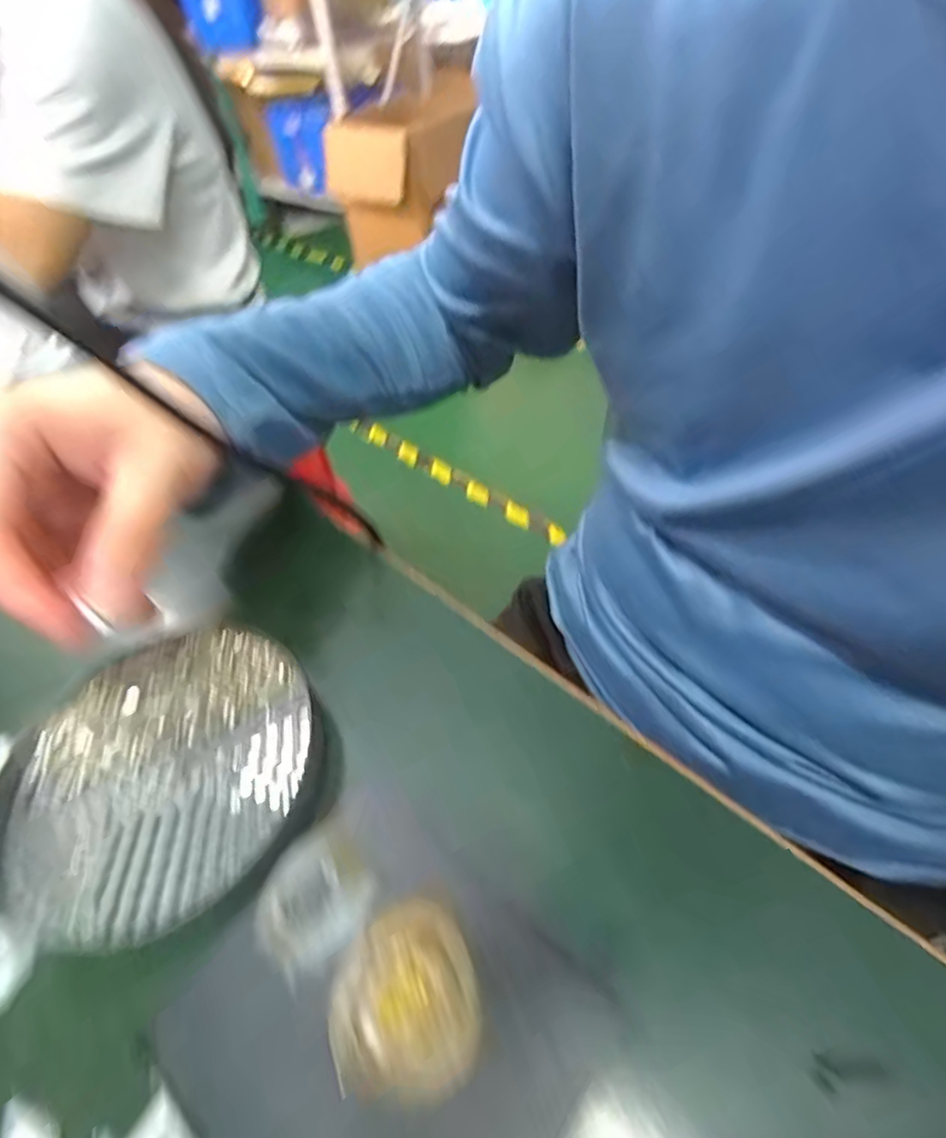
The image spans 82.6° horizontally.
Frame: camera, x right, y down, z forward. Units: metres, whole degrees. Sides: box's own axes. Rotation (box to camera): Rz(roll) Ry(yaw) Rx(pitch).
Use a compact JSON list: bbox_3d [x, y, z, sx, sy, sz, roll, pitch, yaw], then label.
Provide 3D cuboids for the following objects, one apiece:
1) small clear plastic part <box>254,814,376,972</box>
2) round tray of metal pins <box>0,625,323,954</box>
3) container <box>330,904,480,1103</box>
[{"bbox_3d":[-0.050,0.103,0.170,0.034,0.018,0.036,-3,50,3],"label":"small clear plastic part"},{"bbox_3d":[-0.118,0.076,0.205,0.115,0.012,0.105,-28,54,-17],"label":"round tray of metal pins"},{"bbox_3d":[-0.019,0.116,0.146,0.038,0.013,0.041,-3,50,3],"label":"container"}]

